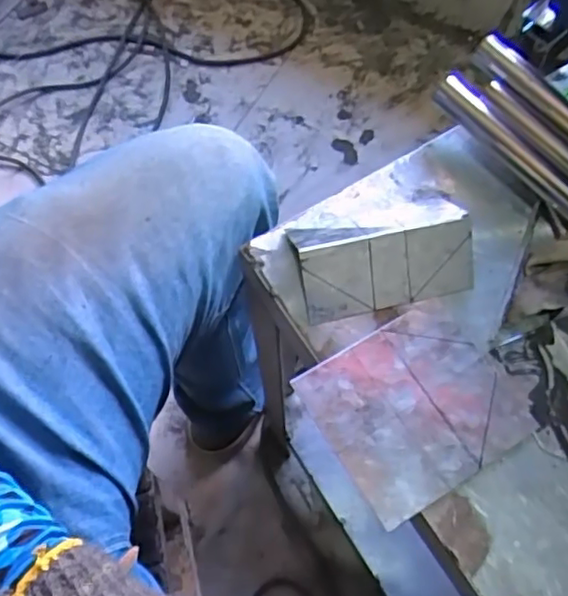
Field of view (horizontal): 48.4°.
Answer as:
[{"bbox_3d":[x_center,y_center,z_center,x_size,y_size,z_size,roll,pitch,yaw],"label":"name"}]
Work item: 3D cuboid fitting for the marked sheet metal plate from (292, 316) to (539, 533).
[{"bbox_3d":[0.073,0.057,0.345,0.104,0.004,0.091,-30,68,-13],"label":"marked sheet metal plate"}]

